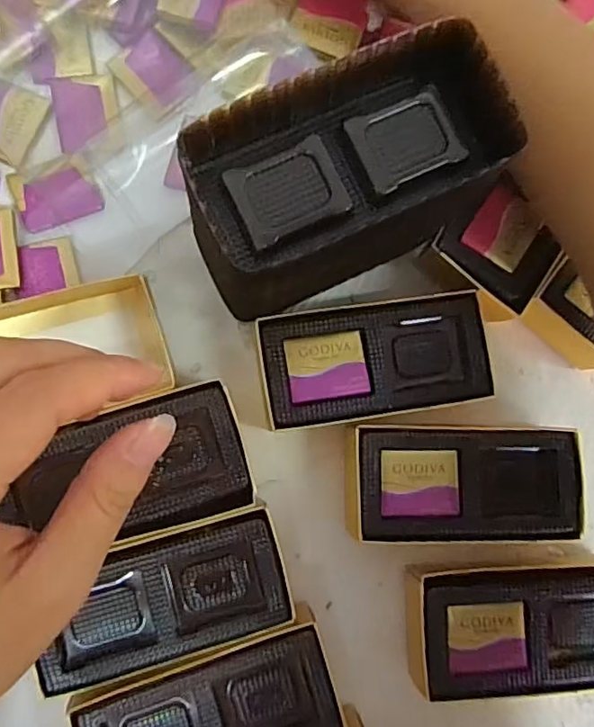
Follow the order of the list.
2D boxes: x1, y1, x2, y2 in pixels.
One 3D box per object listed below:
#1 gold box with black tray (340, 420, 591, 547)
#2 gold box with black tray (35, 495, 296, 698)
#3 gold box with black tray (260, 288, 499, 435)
[{"bbox_3d":[0.083,0.060,0.295,0.120,0.030,0.056,2,85,-7],"label":"gold box with black tray"},{"bbox_3d":[-0.062,0.106,0.274,0.109,0.032,0.059,-16,87,-8],"label":"gold box with black tray"},{"bbox_3d":[0.038,-0.002,0.297,0.112,0.030,0.054,-7,86,-8],"label":"gold box with black tray"}]

